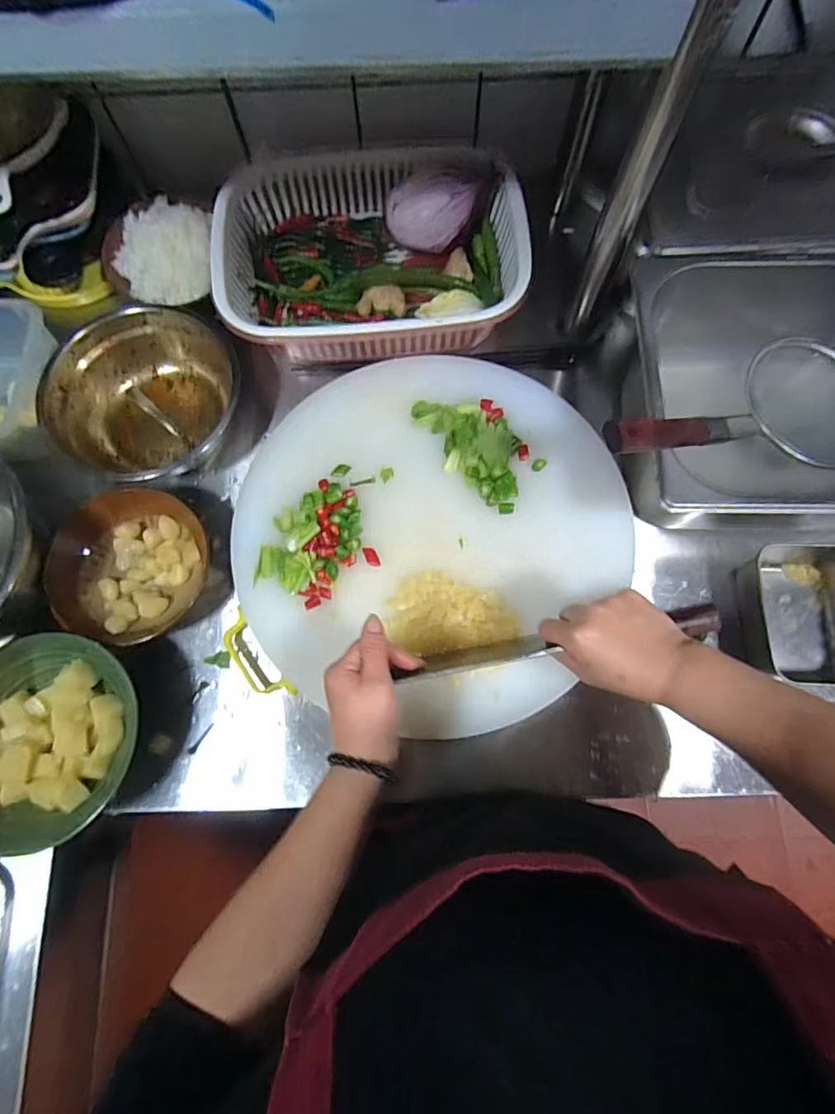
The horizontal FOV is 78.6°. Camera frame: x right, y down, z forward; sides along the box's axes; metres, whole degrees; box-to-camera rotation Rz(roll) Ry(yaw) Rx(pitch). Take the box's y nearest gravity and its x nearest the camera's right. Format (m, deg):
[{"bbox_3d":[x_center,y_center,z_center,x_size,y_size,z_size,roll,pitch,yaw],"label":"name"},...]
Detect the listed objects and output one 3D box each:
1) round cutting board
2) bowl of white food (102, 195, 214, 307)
[{"bbox_3d":[0.014,-0.034,0.545,0.387,0.033,0.394,0,74,1],"label":"round cutting board"},{"bbox_3d":[-0.313,-0.374,0.625,0.135,0.050,0.126,8,74,3],"label":"bowl of white food"}]

